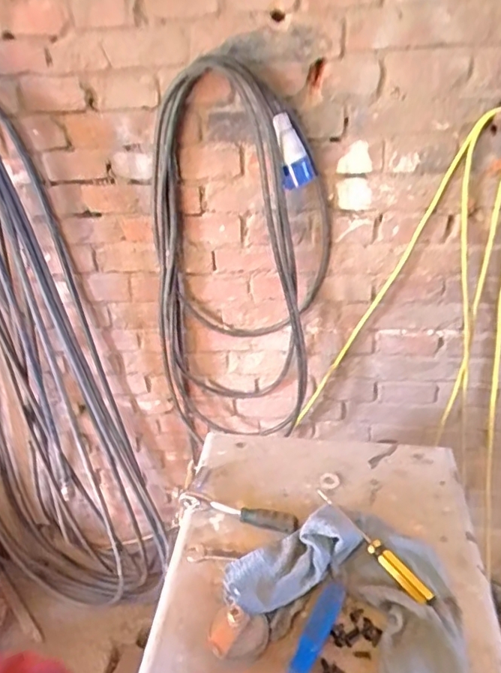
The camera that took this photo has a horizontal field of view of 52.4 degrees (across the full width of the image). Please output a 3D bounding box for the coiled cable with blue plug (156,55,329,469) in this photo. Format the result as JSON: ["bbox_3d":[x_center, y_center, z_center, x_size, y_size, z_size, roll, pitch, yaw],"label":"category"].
[{"bbox_3d":[-0.024,-0.092,1.074,0.360,0.843,0.105,4,31,13],"label":"coiled cable with blue plug"}]

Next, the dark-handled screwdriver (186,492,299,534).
[{"bbox_3d":[-0.012,0.217,0.632,0.144,0.015,0.021,8,35,21],"label":"dark-handled screwdriver"}]

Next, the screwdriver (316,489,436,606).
[{"bbox_3d":[0.136,0.233,0.572,0.018,0.017,0.163,-24,37,-26],"label":"screwdriver"}]

